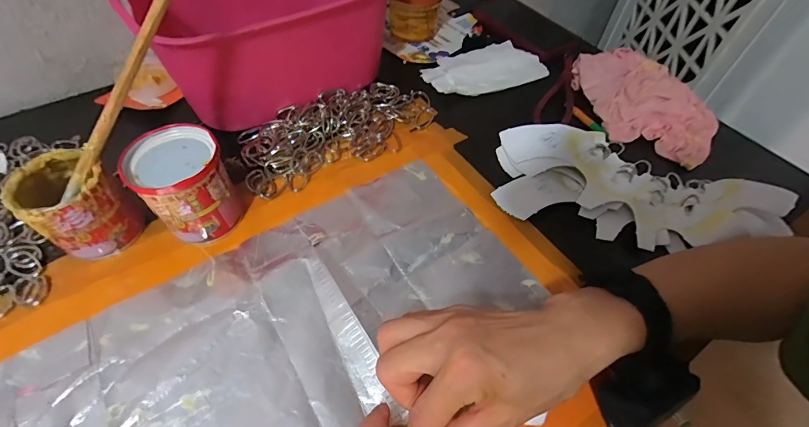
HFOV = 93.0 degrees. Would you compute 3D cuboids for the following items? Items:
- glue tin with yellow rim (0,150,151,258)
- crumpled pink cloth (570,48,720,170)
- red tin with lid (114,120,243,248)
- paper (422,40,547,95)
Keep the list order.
[{"bbox_3d":[-0.266,-0.007,0.312,0.068,0.067,0.058,33,59,19],"label":"glue tin with yellow rim"},{"bbox_3d":[0.272,-0.129,0.434,0.095,0.036,0.169,-23,59,-18],"label":"crumpled pink cloth"},{"bbox_3d":[-0.180,-0.022,0.323,0.065,0.075,0.068,2,55,-2],"label":"red tin with lid"},{"bbox_3d":[0.098,-0.184,0.488,0.144,0.015,0.080,-15,57,-13],"label":"paper"}]

